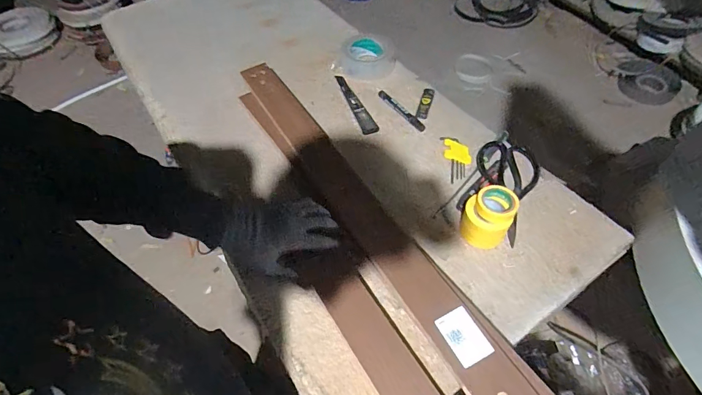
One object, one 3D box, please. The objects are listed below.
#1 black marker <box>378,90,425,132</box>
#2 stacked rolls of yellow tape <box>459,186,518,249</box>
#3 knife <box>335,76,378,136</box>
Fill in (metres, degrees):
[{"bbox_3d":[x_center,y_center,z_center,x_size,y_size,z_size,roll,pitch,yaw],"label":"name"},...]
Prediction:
[{"bbox_3d":[0.098,-0.169,0.748,0.016,0.010,0.135,-32,59,-17],"label":"black marker"},{"bbox_3d":[0.197,0.030,0.563,0.069,0.068,0.073,-2,55,3],"label":"stacked rolls of yellow tape"},{"bbox_3d":[0.010,-0.192,0.771,0.032,0.012,0.186,-18,56,-8],"label":"knife"}]

